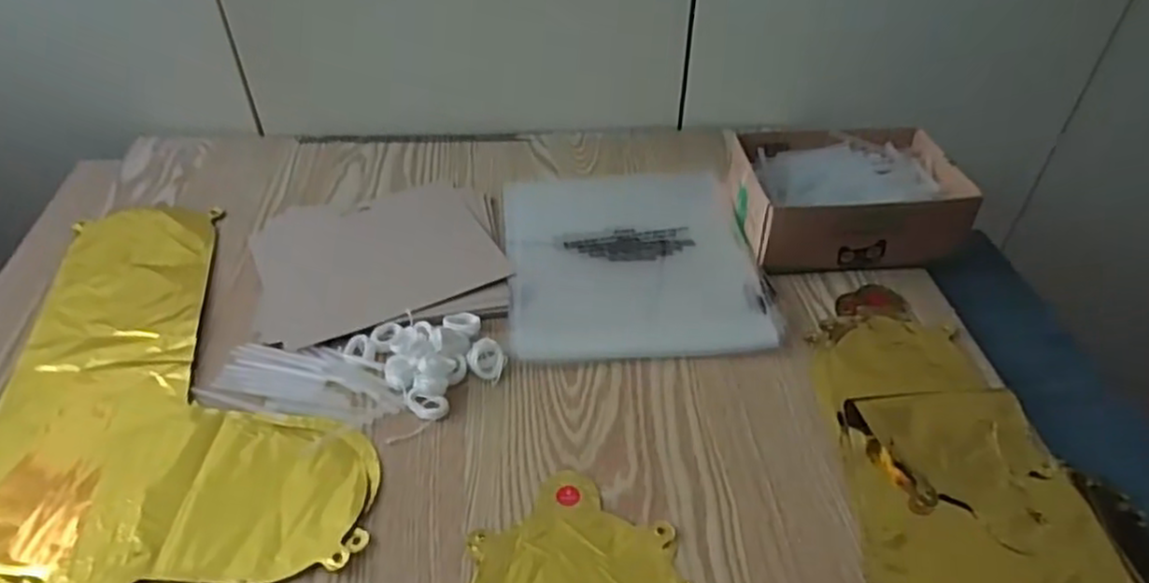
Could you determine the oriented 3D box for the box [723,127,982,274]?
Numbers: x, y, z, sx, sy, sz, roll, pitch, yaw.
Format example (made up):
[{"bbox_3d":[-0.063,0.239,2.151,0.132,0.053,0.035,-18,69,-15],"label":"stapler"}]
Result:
[{"bbox_3d":[0.238,-0.084,0.650,0.188,0.064,0.140,-3,42,-4],"label":"box"}]

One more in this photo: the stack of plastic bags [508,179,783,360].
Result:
[{"bbox_3d":[0.047,-0.031,0.633,0.206,0.018,0.225,-3,42,-5],"label":"stack of plastic bags"}]

